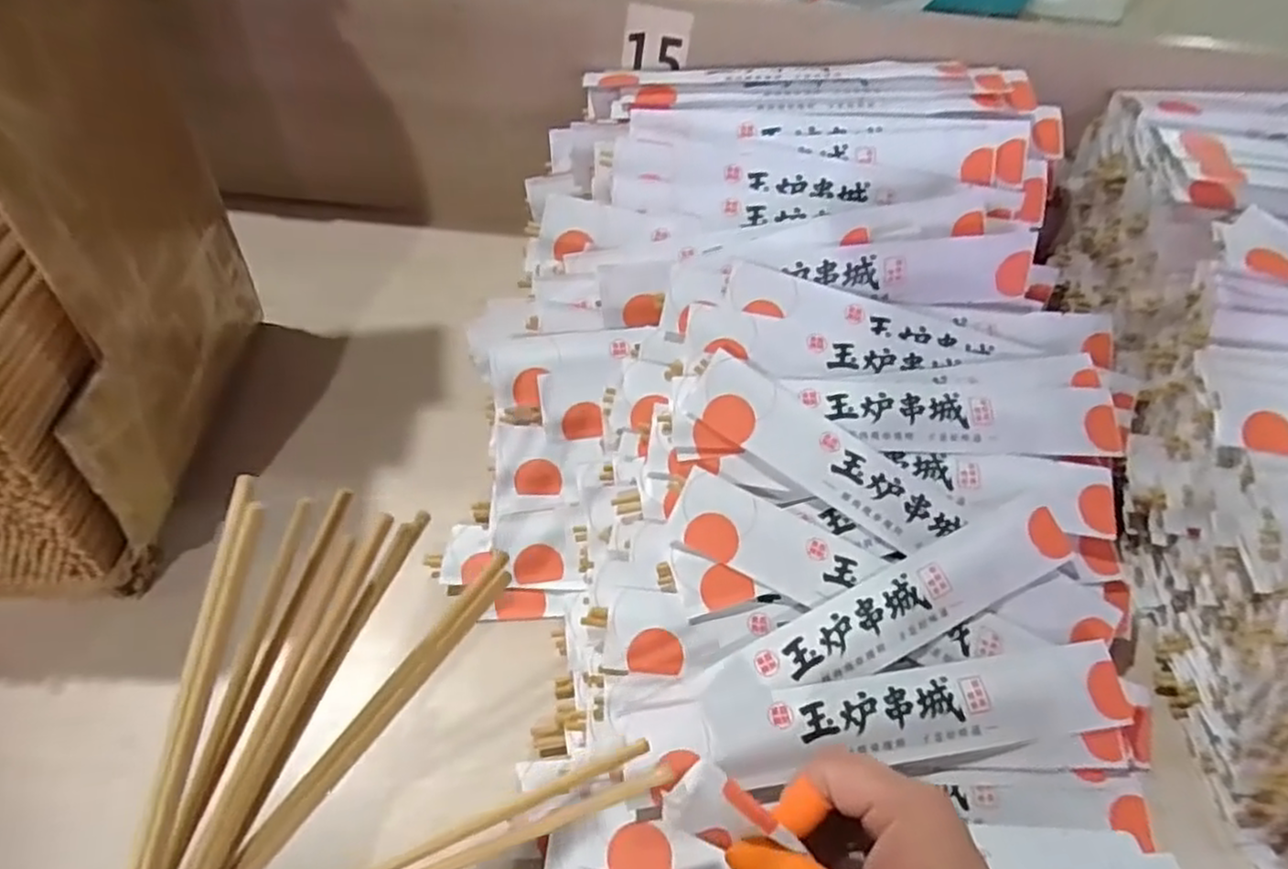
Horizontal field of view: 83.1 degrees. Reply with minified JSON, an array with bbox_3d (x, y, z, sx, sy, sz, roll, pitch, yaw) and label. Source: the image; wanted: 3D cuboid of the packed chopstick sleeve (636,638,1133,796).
[{"bbox_3d":[0.134,0.148,0.381,0.254,0.017,0.043,-6,53,-9],"label":"packed chopstick sleeve"}]

